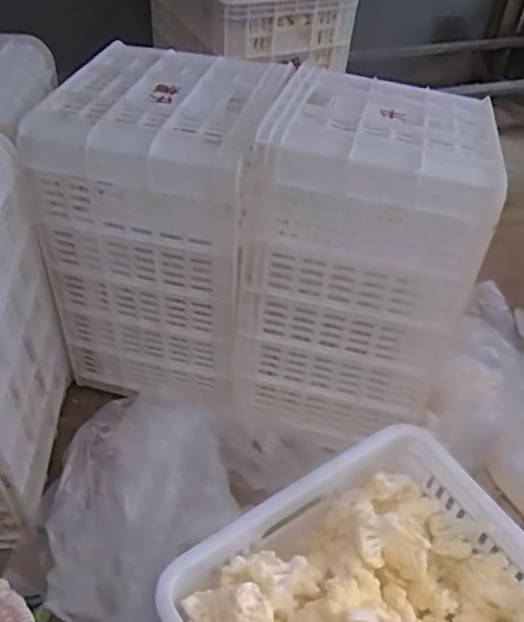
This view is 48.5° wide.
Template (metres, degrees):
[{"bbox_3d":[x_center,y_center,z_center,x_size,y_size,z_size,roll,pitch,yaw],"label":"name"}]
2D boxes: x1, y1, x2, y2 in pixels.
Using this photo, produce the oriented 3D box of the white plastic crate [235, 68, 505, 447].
[{"bbox_3d":[0.138,-0.080,0.890,0.287,0.453,0.322,10,44,5],"label":"white plastic crate"}]

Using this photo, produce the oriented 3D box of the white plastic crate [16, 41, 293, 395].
[{"bbox_3d":[-0.152,-0.146,0.964,0.305,0.445,0.342,12,45,7],"label":"white plastic crate"}]

